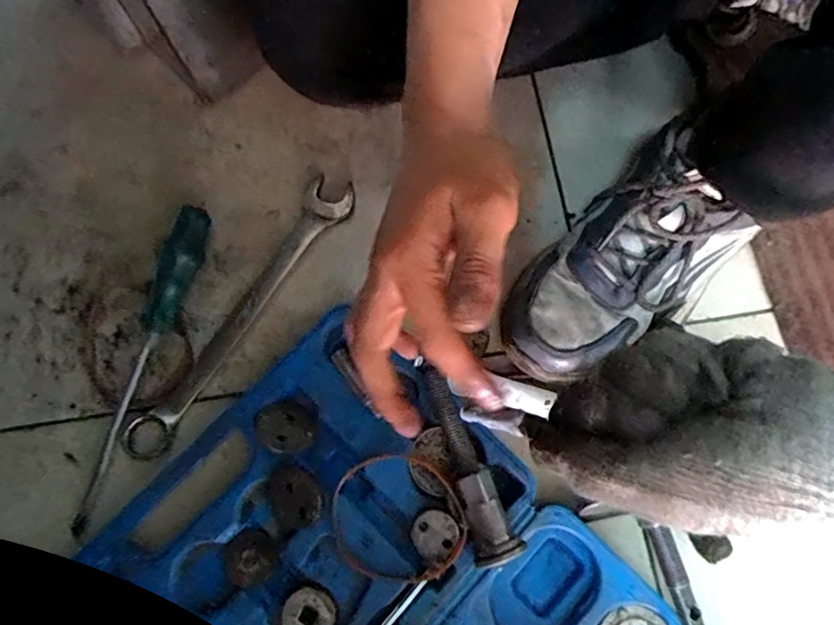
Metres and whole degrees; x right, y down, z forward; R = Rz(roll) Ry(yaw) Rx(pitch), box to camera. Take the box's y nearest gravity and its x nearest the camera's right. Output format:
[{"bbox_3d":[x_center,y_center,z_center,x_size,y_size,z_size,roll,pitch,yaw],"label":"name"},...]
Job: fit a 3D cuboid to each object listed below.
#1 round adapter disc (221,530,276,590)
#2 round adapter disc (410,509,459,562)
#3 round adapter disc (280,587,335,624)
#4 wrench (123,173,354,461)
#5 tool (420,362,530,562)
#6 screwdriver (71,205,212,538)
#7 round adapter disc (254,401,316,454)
[{"bbox_3d":[-0.112,0.164,0.358,0.033,0.004,0.034,0,77,0],"label":"round adapter disc"},{"bbox_3d":[0.011,0.145,0.351,0.029,0.006,0.030,0,76,1],"label":"round adapter disc"},{"bbox_3d":[-0.071,0.197,0.346,0.033,0.004,0.032,0,77,0],"label":"round adapter disc"},{"bbox_3d":[-0.131,-0.001,0.413,0.038,0.014,0.250,31,78,8],"label":"wrench"},{"bbox_3d":[0.029,0.095,0.351,0.026,0.027,0.127,-21,76,-4],"label":"tool"},{"bbox_3d":[-0.201,0.035,0.393,0.024,0.025,0.240,15,76,5],"label":"screwdriver"},{"bbox_3d":[-0.091,0.079,0.371,0.040,0.006,0.034,8,76,3],"label":"round adapter disc"}]

